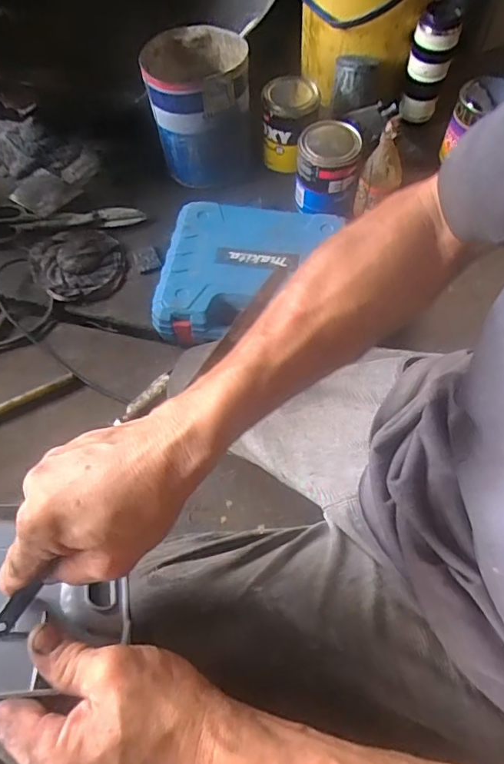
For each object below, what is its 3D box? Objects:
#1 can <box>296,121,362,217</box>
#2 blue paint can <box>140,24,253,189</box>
[{"bbox_3d":[0.125,-0.356,0.855,0.099,0.112,0.106,3,65,3],"label":"can"},{"bbox_3d":[-0.089,-0.478,0.887,0.163,0.208,0.158,-1,65,2],"label":"blue paint can"}]

